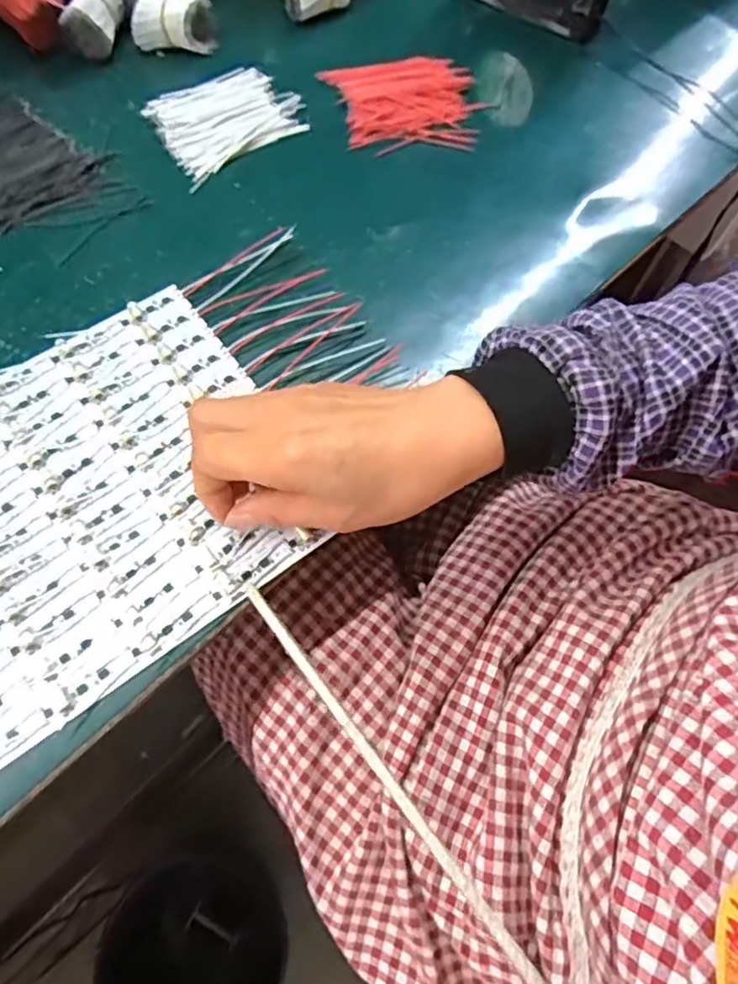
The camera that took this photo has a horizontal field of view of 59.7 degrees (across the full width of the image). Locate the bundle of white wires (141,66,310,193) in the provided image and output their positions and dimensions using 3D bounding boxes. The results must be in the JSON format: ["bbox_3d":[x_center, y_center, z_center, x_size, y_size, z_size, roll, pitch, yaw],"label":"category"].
[{"bbox_3d":[-0.103,-0.273,0.468,0.100,0.014,0.080,-31,71,-15],"label":"bundle of white wires"}]

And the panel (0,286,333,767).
[{"bbox_3d":[-0.156,0.005,0.343,0.227,0.004,0.193,-34,72,-16],"label":"panel"}]

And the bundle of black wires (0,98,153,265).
[{"bbox_3d":[-0.240,-0.213,0.440,0.153,0.005,0.103,39,70,14],"label":"bundle of black wires"}]

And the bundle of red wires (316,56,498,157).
[{"bbox_3d":[0.028,-0.289,0.477,0.110,0.018,0.088,-5,67,-5],"label":"bundle of red wires"}]

